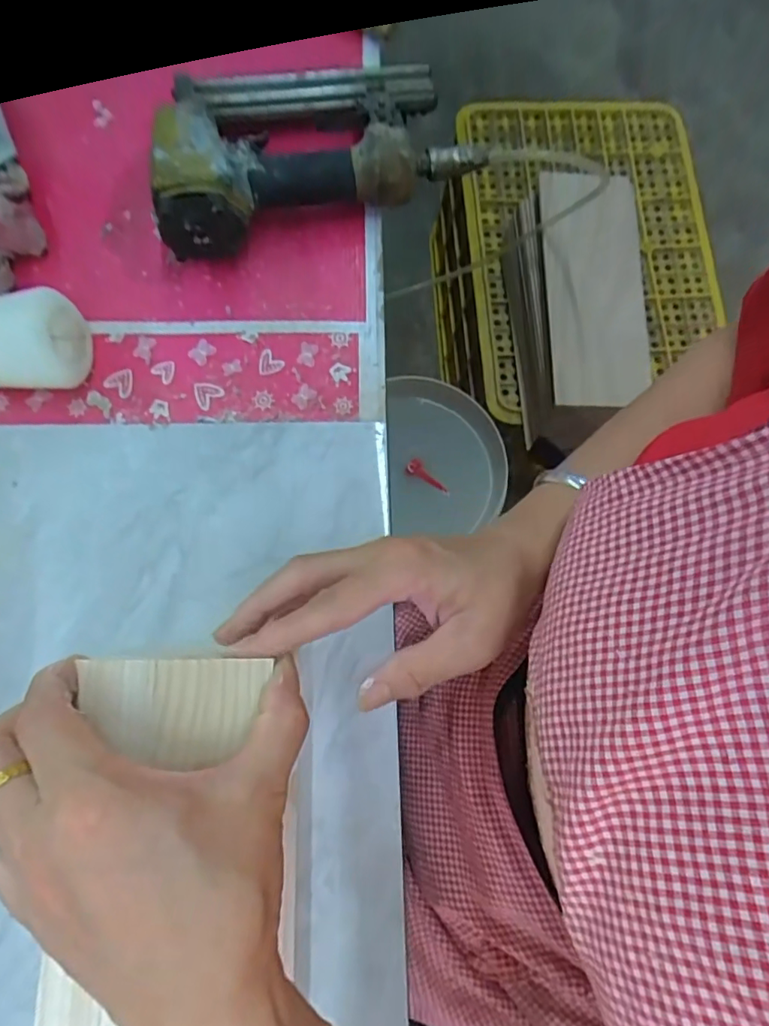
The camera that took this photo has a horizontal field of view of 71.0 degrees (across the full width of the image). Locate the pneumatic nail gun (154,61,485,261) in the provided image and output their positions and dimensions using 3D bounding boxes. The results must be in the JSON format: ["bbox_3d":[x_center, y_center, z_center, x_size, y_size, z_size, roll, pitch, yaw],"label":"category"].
[{"bbox_3d":[-0.064,-0.301,0.433,0.248,0.068,0.153,-18,78,-6],"label":"pneumatic nail gun"}]

